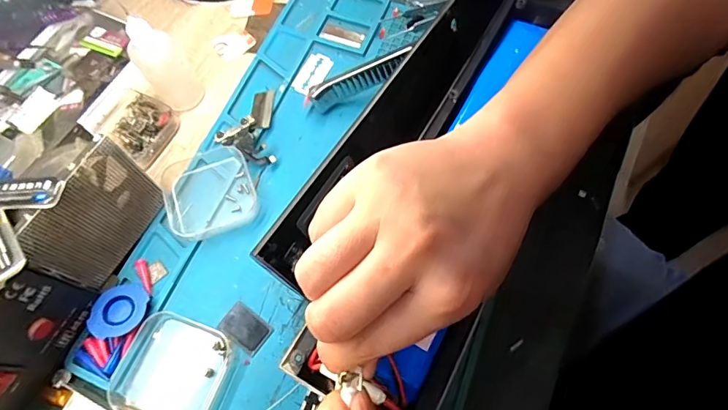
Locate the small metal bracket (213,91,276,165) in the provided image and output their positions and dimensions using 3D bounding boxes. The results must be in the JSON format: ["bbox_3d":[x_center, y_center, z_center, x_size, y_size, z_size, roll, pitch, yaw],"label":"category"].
[{"bbox_3d":[-0.095,-0.063,0.341,0.046,0.008,0.069,-5,67,1],"label":"small metal bracket"}]

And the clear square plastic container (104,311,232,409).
[{"bbox_3d":[-0.124,0.104,0.270,0.065,0.014,0.063,19,69,10],"label":"clear square plastic container"}]

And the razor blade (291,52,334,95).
[{"bbox_3d":[-0.044,-0.113,0.367,0.023,0.004,0.042,21,70,11],"label":"razor blade"}]

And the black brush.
[{"bbox_3d":[-0.002,-0.101,0.334,0.101,0.020,0.011,-24,67,11],"label":"black brush"}]

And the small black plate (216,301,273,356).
[{"bbox_3d":[-0.079,0.082,0.282,0.032,0.004,0.022,33,72,15],"label":"small black plate"}]

